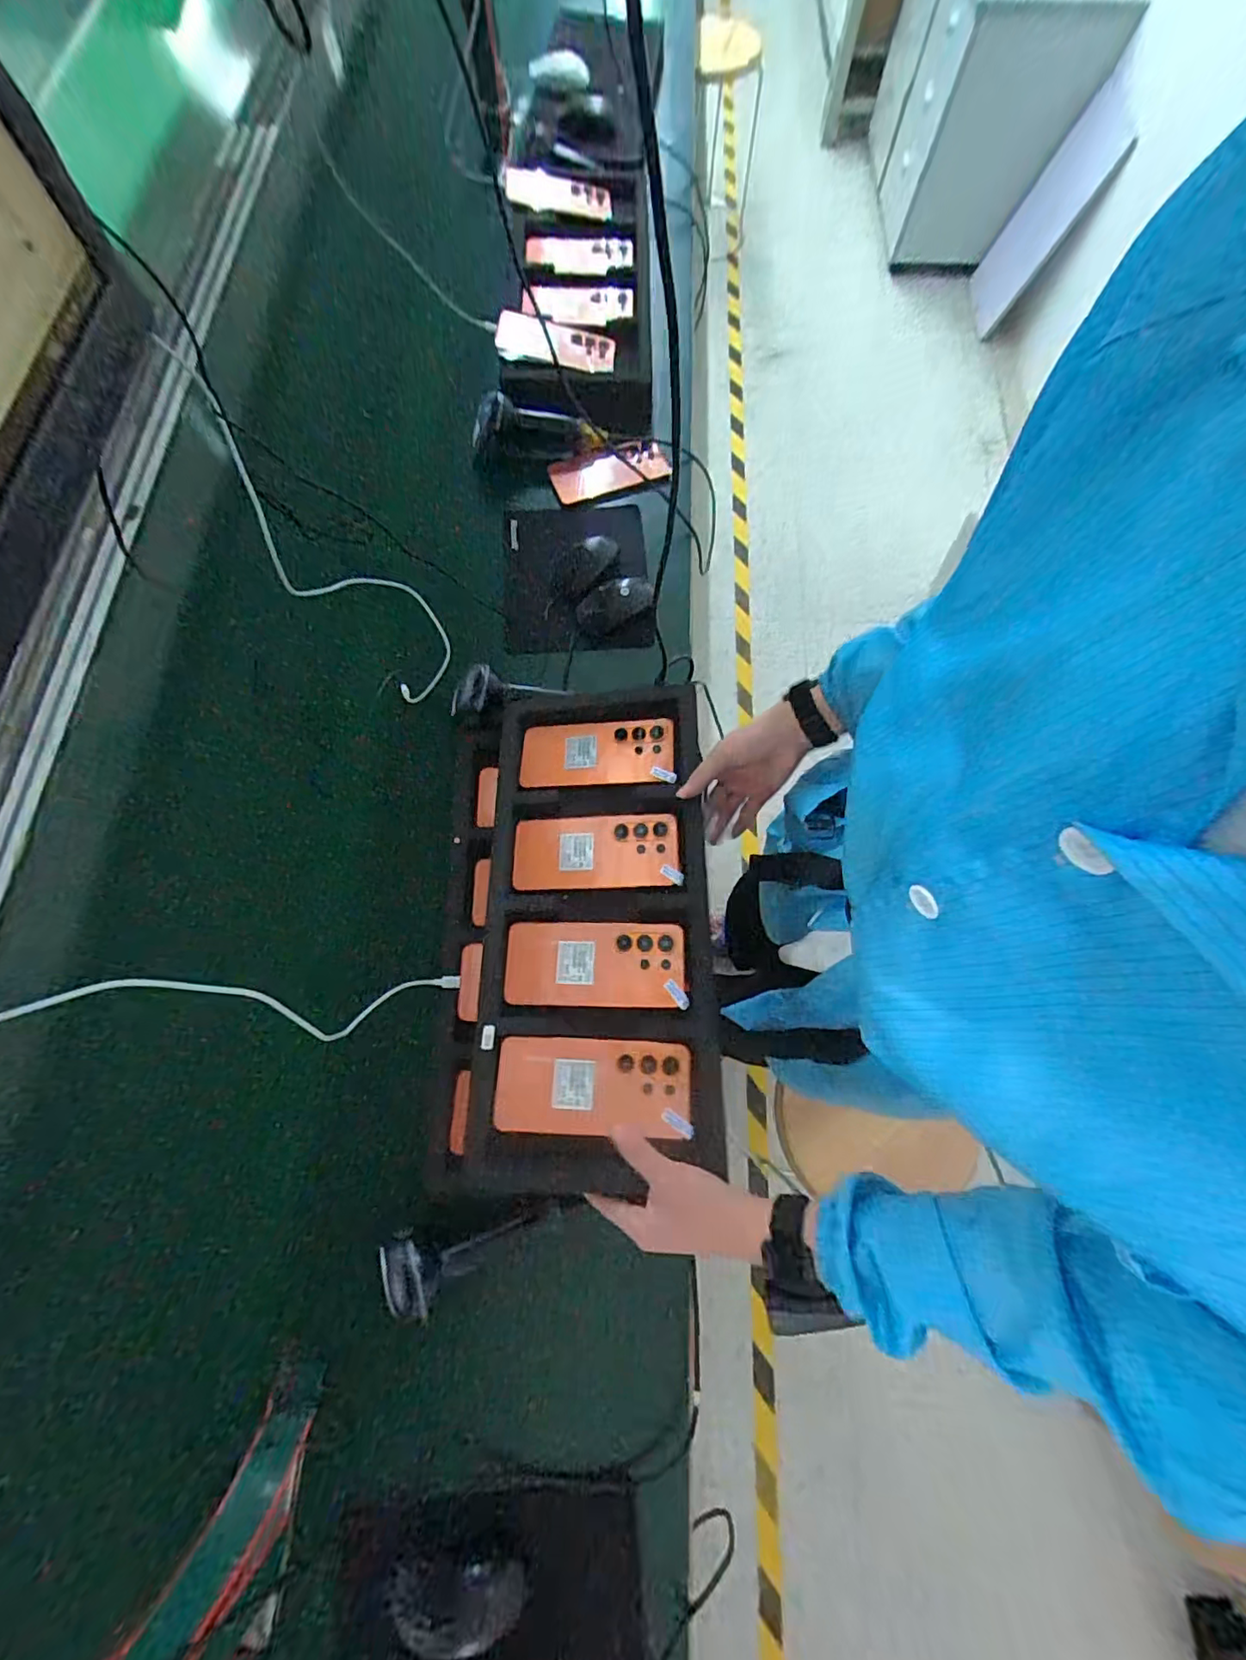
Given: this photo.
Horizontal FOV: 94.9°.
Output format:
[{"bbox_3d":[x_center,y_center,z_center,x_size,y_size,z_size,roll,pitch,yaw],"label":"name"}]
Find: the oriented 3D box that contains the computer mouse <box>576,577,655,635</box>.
[{"bbox_3d":[-0.010,-0.302,0.762,0.106,0.030,0.056,-31,75,-9],"label":"computer mouse"}]

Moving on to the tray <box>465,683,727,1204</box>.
[{"bbox_3d":[-0.025,0.080,0.579,0.218,0.060,0.482,0,67,0],"label":"tray"}]

